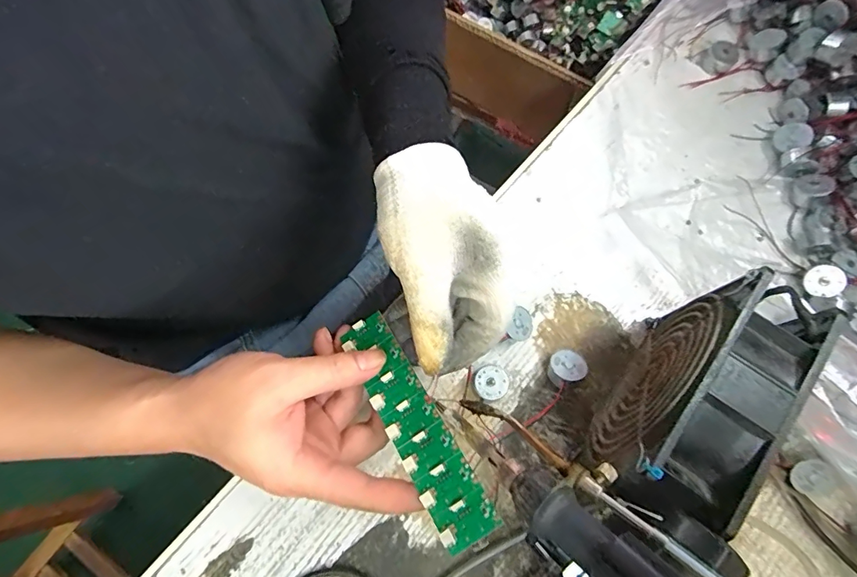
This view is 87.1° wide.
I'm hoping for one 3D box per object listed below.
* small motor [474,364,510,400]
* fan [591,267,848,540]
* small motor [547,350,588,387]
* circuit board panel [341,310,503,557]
[{"bbox_3d":[0.043,0.065,0.312,0.023,0.015,0.022,0,75,1],"label":"small motor"},{"bbox_3d":[0.138,0.062,0.252,0.050,0.121,0.129,37,79,13],"label":"fan"},{"bbox_3d":[0.095,0.054,0.312,0.023,0.017,0.022,0,75,1],"label":"small motor"},{"bbox_3d":[-0.009,0.074,0.255,0.030,0.005,0.137,-29,63,-6],"label":"circuit board panel"}]

